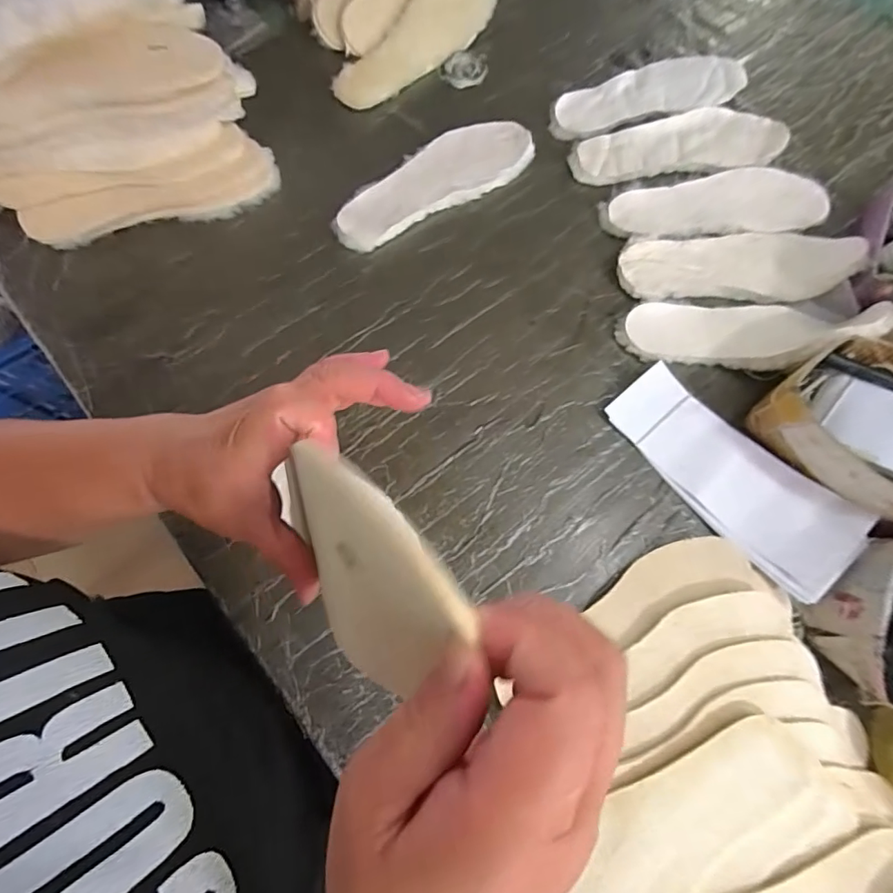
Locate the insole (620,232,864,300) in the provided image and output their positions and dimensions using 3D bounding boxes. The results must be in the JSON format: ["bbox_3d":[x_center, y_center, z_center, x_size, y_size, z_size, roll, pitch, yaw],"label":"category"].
[{"bbox_3d":[0.346,-0.222,0.590,0.266,0.045,0.090,1,73,1],"label":"insole"}]

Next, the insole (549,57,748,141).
[{"bbox_3d":[0.275,-0.487,0.674,0.276,0.010,0.091,-14,74,-4],"label":"insole"}]

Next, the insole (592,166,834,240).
[{"bbox_3d":[0.337,-0.305,0.625,0.277,0.022,0.095,-5,73,-1],"label":"insole"}]

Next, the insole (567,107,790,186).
[{"bbox_3d":[0.307,-0.396,0.645,0.282,0.005,0.092,-12,74,-3],"label":"insole"}]

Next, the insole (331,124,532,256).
[{"bbox_3d":[-0.016,-0.340,0.627,0.281,0.011,0.097,-36,77,-10],"label":"insole"}]

